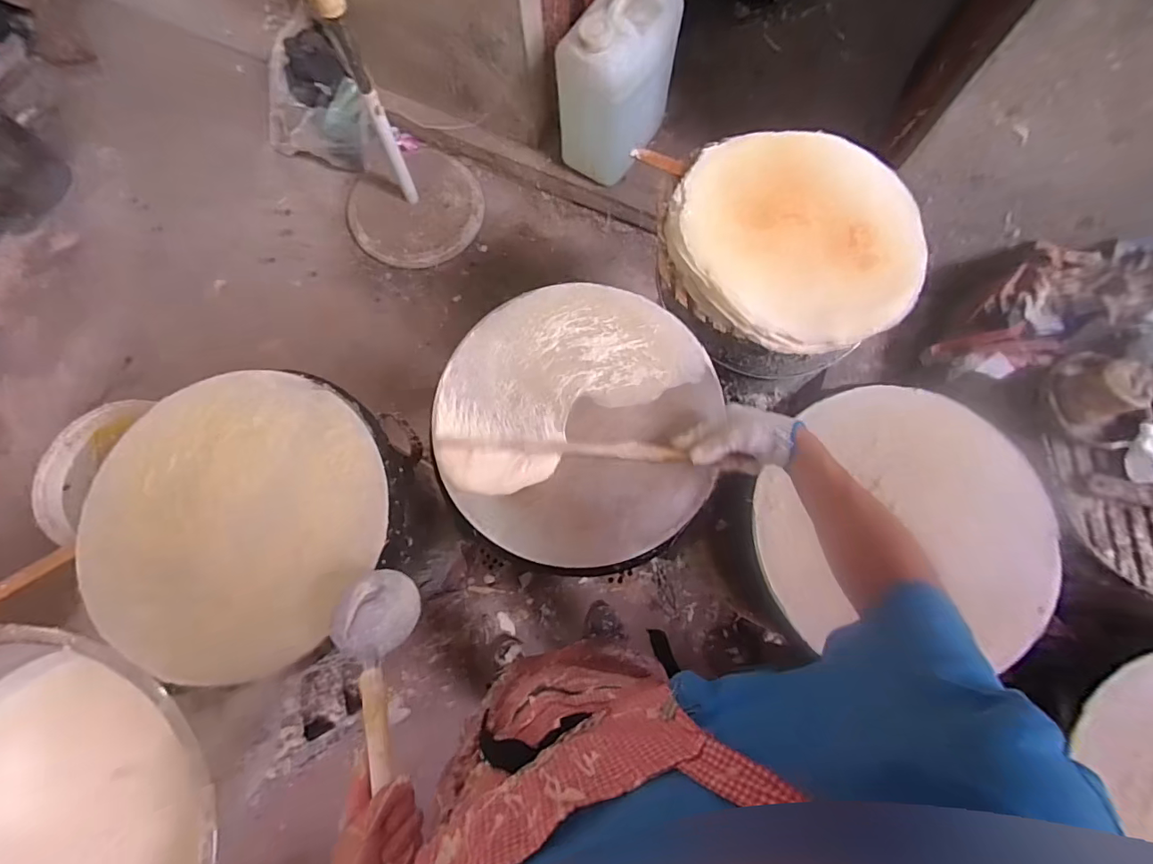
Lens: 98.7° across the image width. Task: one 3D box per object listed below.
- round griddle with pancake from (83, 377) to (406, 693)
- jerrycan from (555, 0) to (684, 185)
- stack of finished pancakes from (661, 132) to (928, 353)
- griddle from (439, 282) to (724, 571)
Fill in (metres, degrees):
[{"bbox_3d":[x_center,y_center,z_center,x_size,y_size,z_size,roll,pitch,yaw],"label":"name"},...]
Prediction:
[{"bbox_3d":[-0.423,0.103,0.631,0.362,0.053,0.372,0,76,0],"label":"round griddle with pancake"},{"bbox_3d":[0.132,-0.965,1.363,0.205,0.383,0.339,44,80,10],"label":"jerrycan"},{"bbox_3d":[0.343,-0.303,0.778,0.392,0.046,0.339,10,76,3],"label":"stack of finished pancakes"},{"bbox_3d":[-0.001,-0.027,0.664,0.365,0.031,0.381,0,76,0],"label":"griddle"}]

